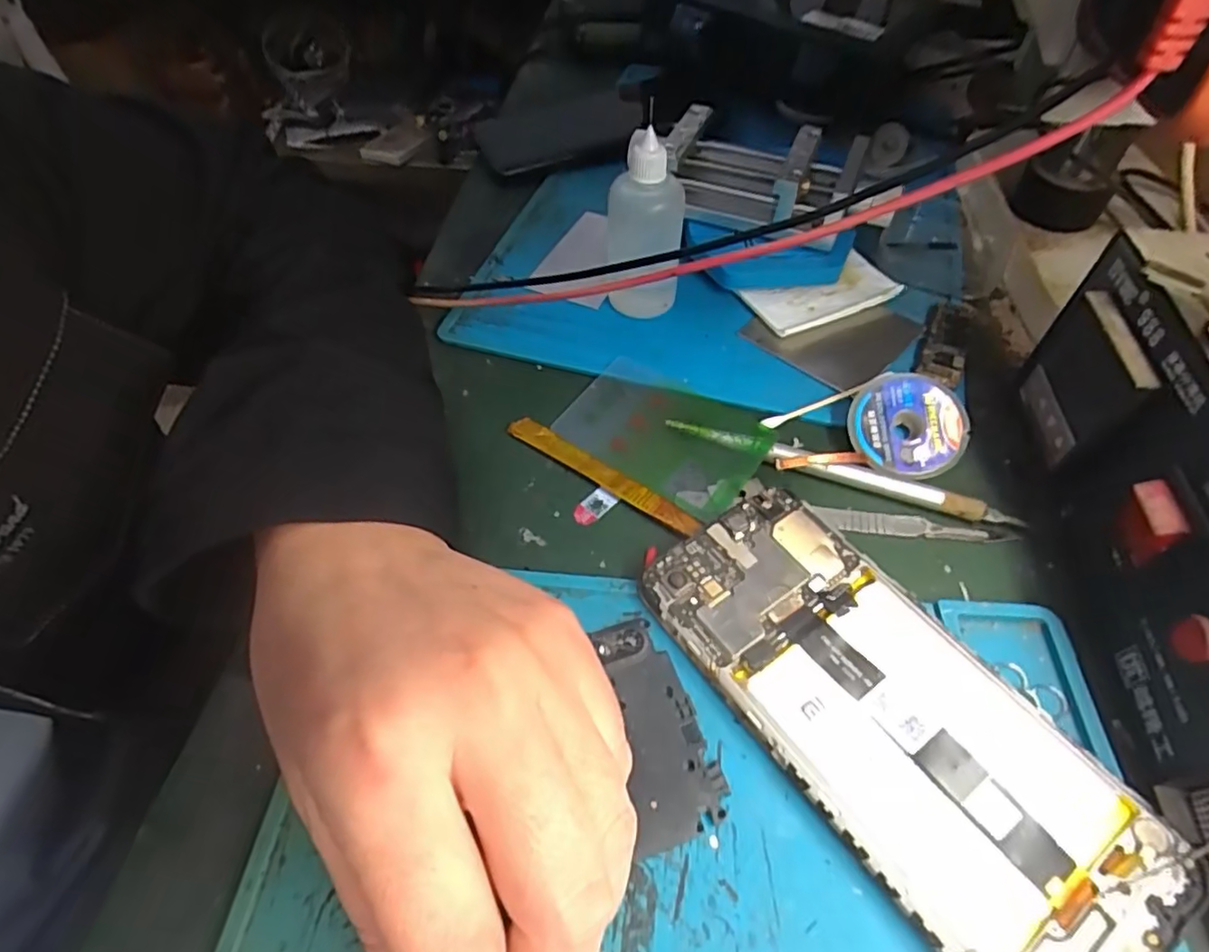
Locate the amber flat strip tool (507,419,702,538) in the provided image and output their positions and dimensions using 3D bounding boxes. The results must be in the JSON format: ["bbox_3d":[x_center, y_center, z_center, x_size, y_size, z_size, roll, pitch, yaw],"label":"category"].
[{"bbox_3d":[-0.002,-0.002,0.261,0.095,0.004,0.011,31,59,22],"label":"amber flat strip tool"}]

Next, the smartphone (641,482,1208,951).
[{"bbox_3d":[0.084,0.071,0.195,0.071,0.013,0.163,-30,58,-20],"label":"smartphone"}]

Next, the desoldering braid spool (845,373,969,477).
[{"bbox_3d":[0.126,-0.021,0.261,0.045,0.012,0.045,-2,77,9],"label":"desoldering braid spool"}]

